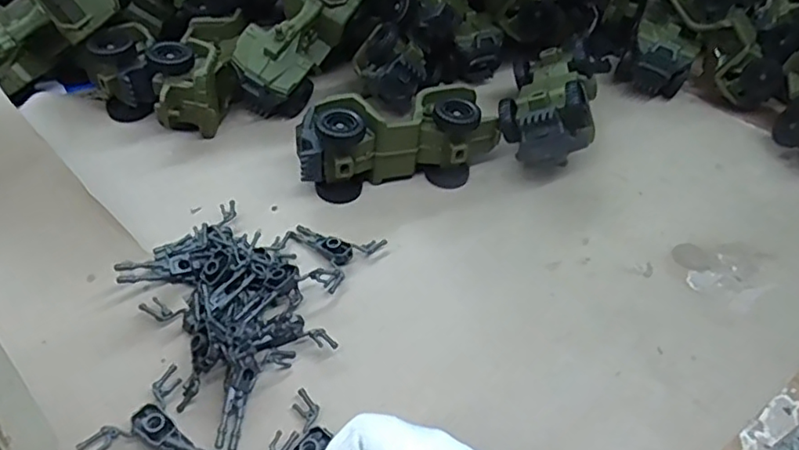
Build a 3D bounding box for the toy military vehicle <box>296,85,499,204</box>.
[{"bbox_3d":[0.001,-0.082,0.575,0.194,0.076,0.062,-9,46,-14],"label":"toy military vehicle"}]

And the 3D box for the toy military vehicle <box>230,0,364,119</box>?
[{"bbox_3d":[-0.103,-0.211,0.651,0.082,0.086,0.197,26,78,20],"label":"toy military vehicle"}]

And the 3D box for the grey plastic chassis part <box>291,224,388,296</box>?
[{"bbox_3d":[-0.063,0.016,0.513,0.074,0.016,0.072,29,49,22],"label":"grey plastic chassis part"}]

